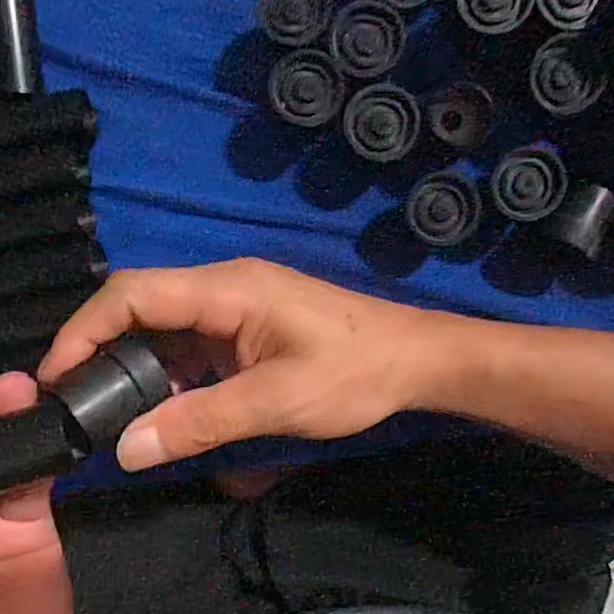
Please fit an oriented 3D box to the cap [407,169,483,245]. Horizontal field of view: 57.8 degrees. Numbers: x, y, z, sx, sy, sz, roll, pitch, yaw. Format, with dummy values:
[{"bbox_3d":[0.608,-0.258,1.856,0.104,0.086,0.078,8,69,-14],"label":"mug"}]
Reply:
[{"bbox_3d":[0.067,-0.049,0.277,0.031,0.020,0.036,-5,96,-1],"label":"cap"}]

